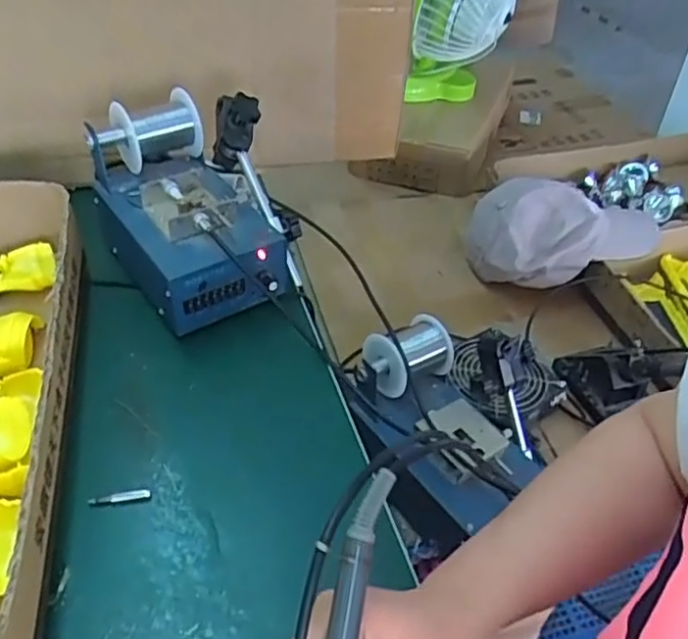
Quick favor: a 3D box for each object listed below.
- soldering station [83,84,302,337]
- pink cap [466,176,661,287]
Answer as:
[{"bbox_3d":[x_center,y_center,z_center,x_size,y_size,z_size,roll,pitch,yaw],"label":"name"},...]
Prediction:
[{"bbox_3d":[-0.137,-0.115,0.624,0.160,0.131,0.228,-18,47,-24],"label":"soldering station"},{"bbox_3d":[0.313,-0.120,0.923,0.268,0.105,0.181,7,43,1],"label":"pink cap"}]

